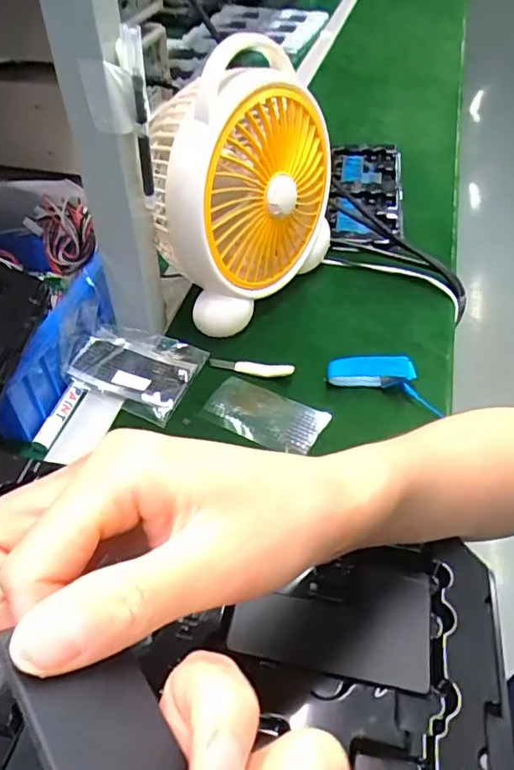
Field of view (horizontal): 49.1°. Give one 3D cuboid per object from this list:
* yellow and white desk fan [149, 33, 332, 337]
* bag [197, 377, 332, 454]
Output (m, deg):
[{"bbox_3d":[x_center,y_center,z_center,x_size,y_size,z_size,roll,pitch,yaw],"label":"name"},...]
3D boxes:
[{"bbox_3d":[-0.016,-0.197,0.574,0.117,0.241,0.201,22,50,20],"label":"yellow and white desk fan"},{"bbox_3d":[0.006,0.029,0.526,0.110,0.008,0.058,19,49,22],"label":"bag"}]

